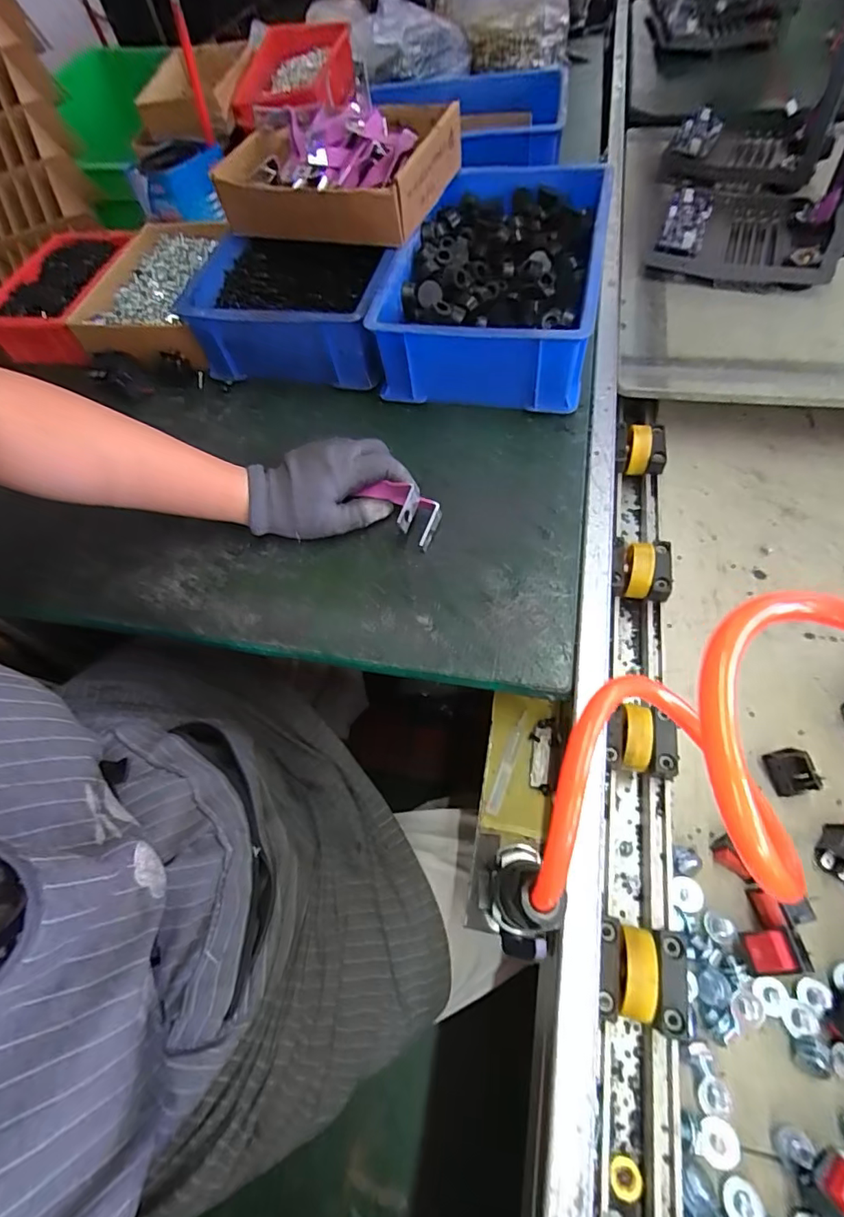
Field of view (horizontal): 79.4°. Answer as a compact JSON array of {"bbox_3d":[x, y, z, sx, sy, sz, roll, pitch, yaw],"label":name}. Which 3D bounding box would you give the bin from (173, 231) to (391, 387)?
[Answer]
[{"bbox_3d":[-0.133,-0.323,0.545,0.211,0.079,0.163,8,62,12],"label":"bin"}]

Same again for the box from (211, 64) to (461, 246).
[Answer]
[{"bbox_3d":[-0.084,-0.473,0.539,0.223,0.067,0.185,15,63,16],"label":"box"}]

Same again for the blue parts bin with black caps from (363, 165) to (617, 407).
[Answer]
[{"bbox_3d":[0.080,-0.341,0.533,0.196,0.087,0.295,10,63,12],"label":"blue parts bin with black caps"}]

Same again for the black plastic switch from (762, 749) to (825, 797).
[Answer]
[{"bbox_3d":[0.270,0.120,0.374,0.019,0.033,0.030,-15,59,-1],"label":"black plastic switch"}]

